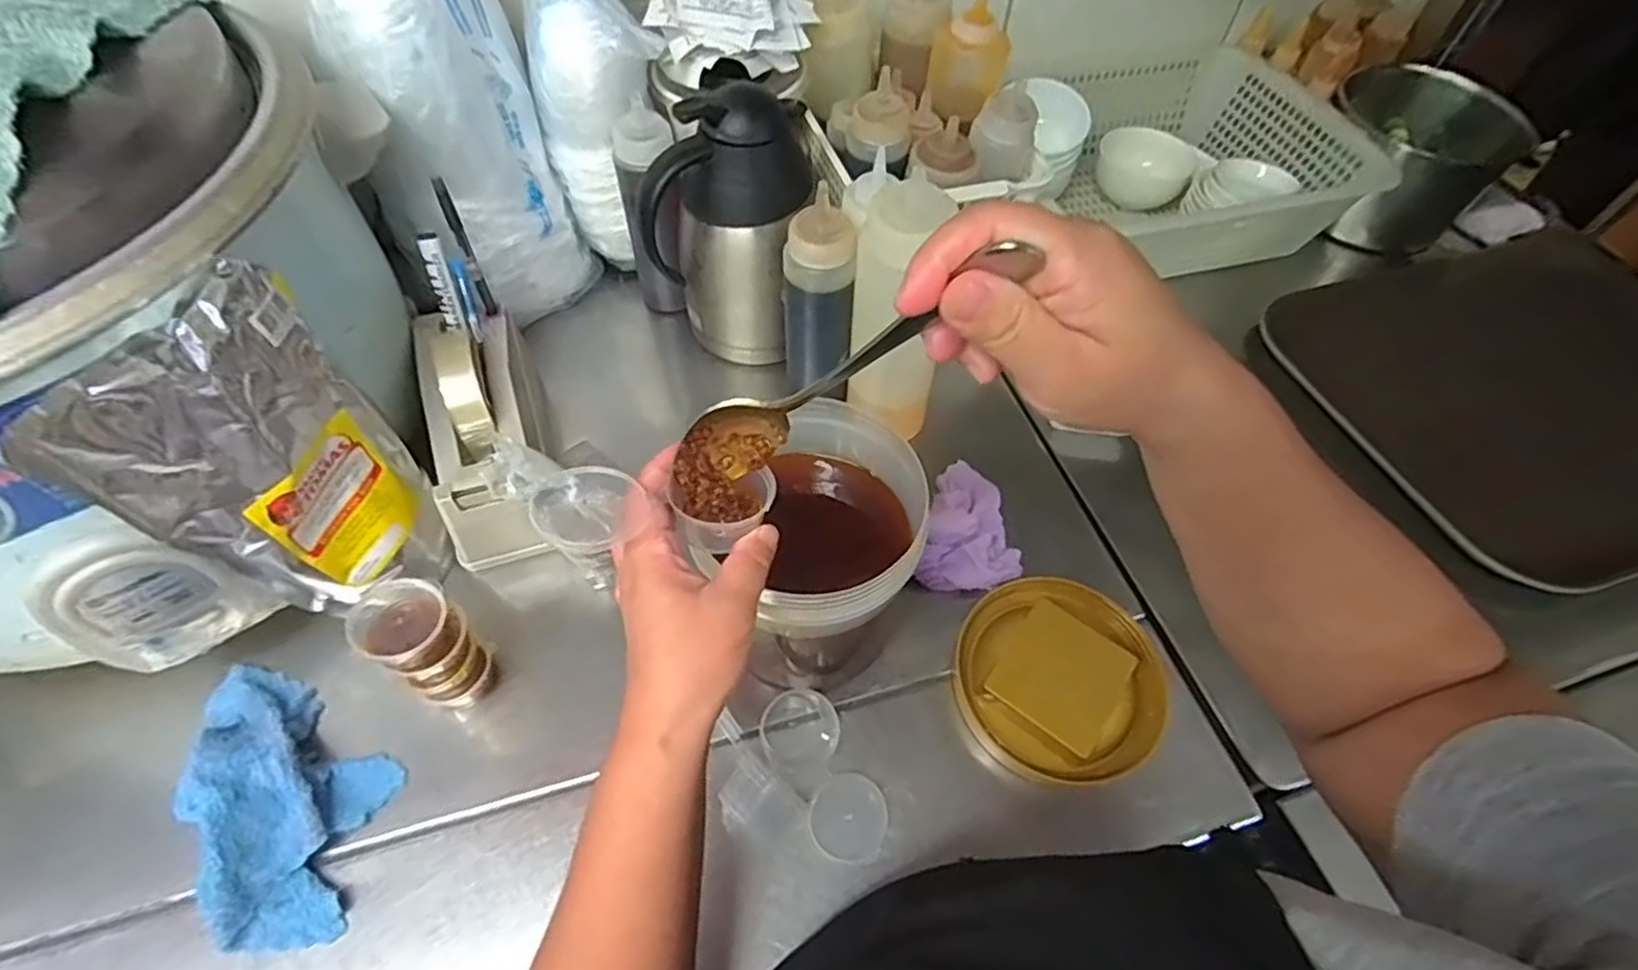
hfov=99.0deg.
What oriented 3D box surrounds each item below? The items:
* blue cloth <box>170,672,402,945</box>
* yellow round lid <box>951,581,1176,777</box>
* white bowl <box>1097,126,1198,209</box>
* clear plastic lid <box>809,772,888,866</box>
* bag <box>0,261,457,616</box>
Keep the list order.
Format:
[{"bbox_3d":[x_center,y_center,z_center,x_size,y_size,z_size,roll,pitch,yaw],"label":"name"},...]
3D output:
[{"bbox_3d":[-0.323,0.178,0.428,0.091,0.048,0.180,-21,59,-15],"label":"blue cloth"},{"bbox_3d":[0.168,0.132,0.489,0.140,0.027,0.138,1,56,-1],"label":"yellow round lid"},{"bbox_3d":[0.385,-0.375,0.828,0.113,0.046,0.113,22,90,36],"label":"white bowl"},{"bbox_3d":[0.020,0.211,0.444,0.049,0.006,0.050,1,56,-1],"label":"clear plastic lid"},{"bbox_3d":[-0.312,-0.007,0.430,0.026,0.247,0.134,15,62,13],"label":"bag"}]

